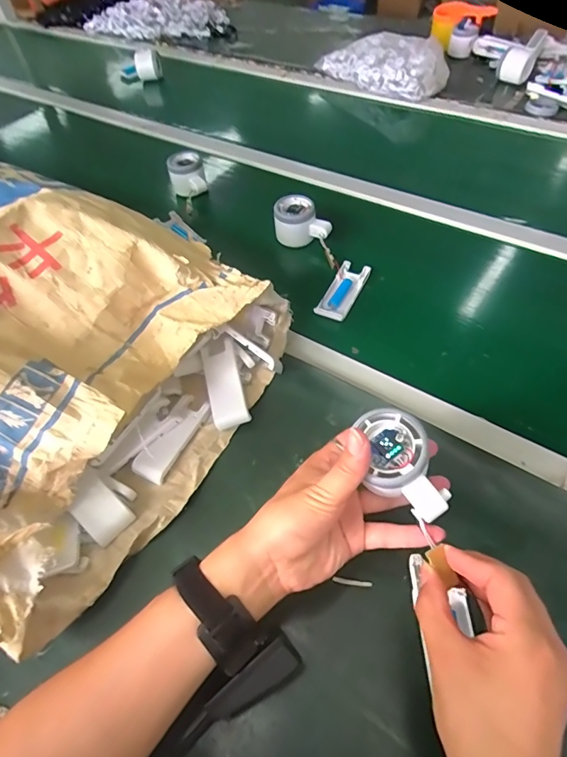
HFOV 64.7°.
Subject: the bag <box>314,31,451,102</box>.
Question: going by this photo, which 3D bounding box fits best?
[{"bbox_3d":[0.210,-0.671,0.949,0.145,0.069,0.284,-27,56,-14],"label":"bag"}]

